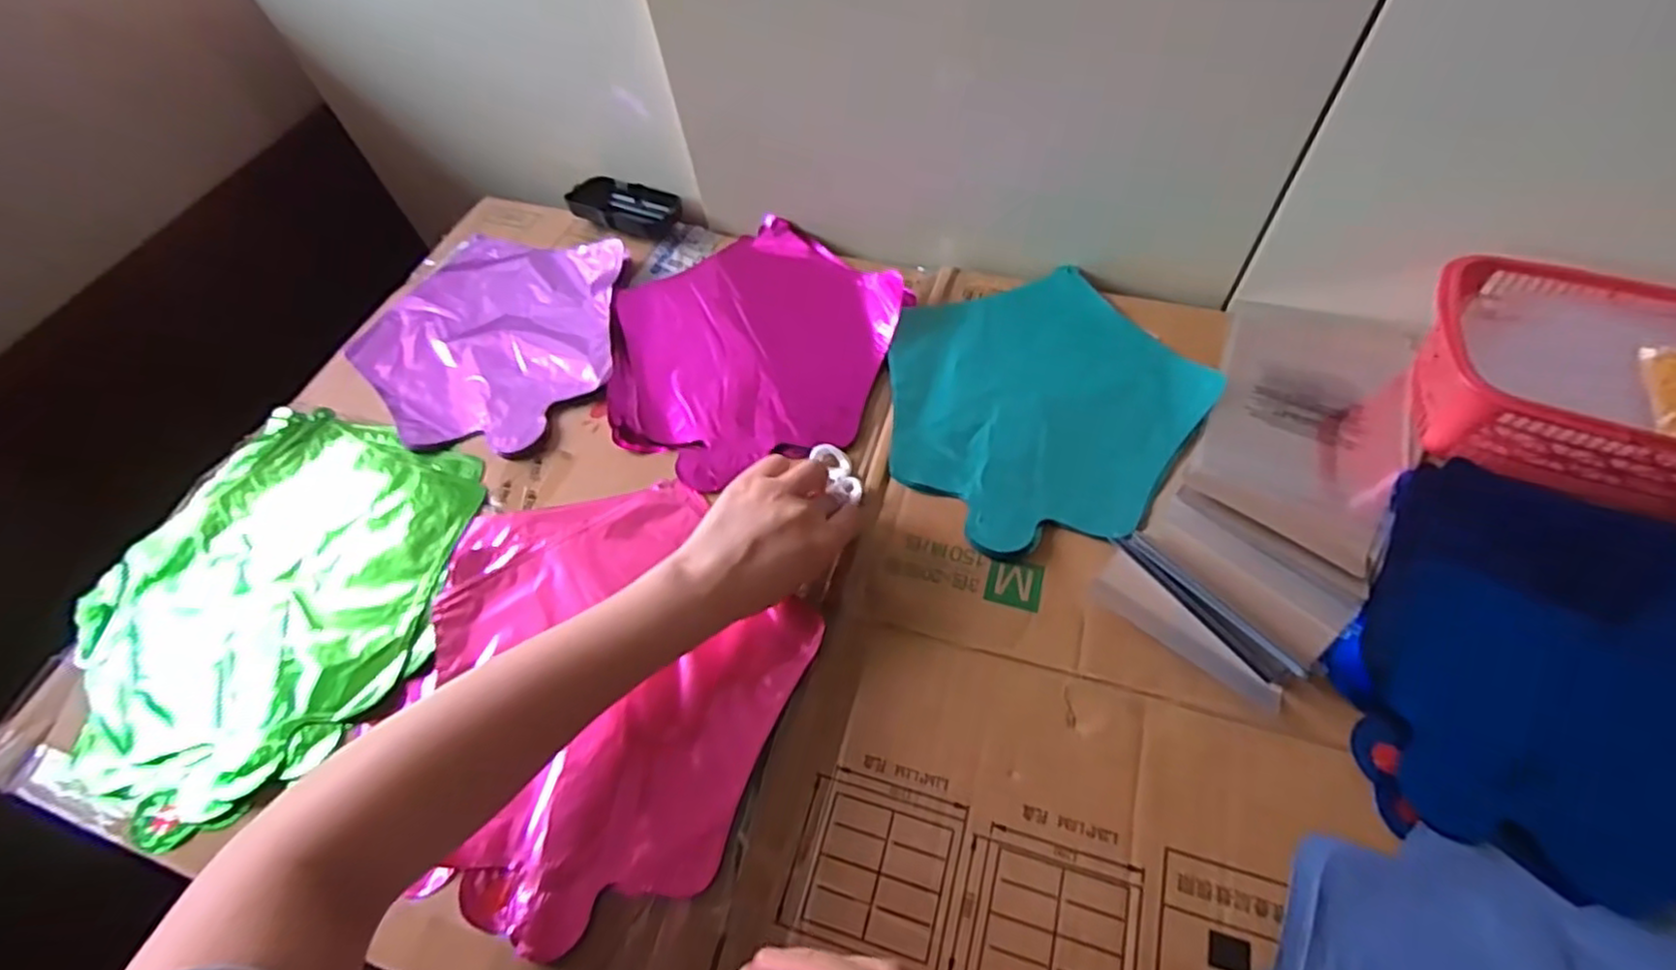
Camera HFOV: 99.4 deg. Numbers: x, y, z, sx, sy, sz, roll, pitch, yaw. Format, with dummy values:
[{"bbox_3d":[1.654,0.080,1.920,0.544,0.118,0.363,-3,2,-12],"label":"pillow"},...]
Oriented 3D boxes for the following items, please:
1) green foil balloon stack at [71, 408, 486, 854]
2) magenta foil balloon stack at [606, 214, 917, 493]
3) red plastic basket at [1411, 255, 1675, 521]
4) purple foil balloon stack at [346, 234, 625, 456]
[{"bbox_3d":[-0.383,0.072,0.481,0.253,0.038,0.266,22,62,18],"label":"green foil balloon stack"},{"bbox_3d":[-0.065,-0.121,0.565,0.224,0.026,0.257,-7,57,1],"label":"magenta foil balloon stack"},{"bbox_3d":[0.491,-0.060,0.455,0.220,0.075,0.162,25,63,19],"label":"red plastic basket"},{"bbox_3d":[-0.286,-0.130,0.594,0.225,0.017,0.228,11,59,12],"label":"purple foil balloon stack"}]

